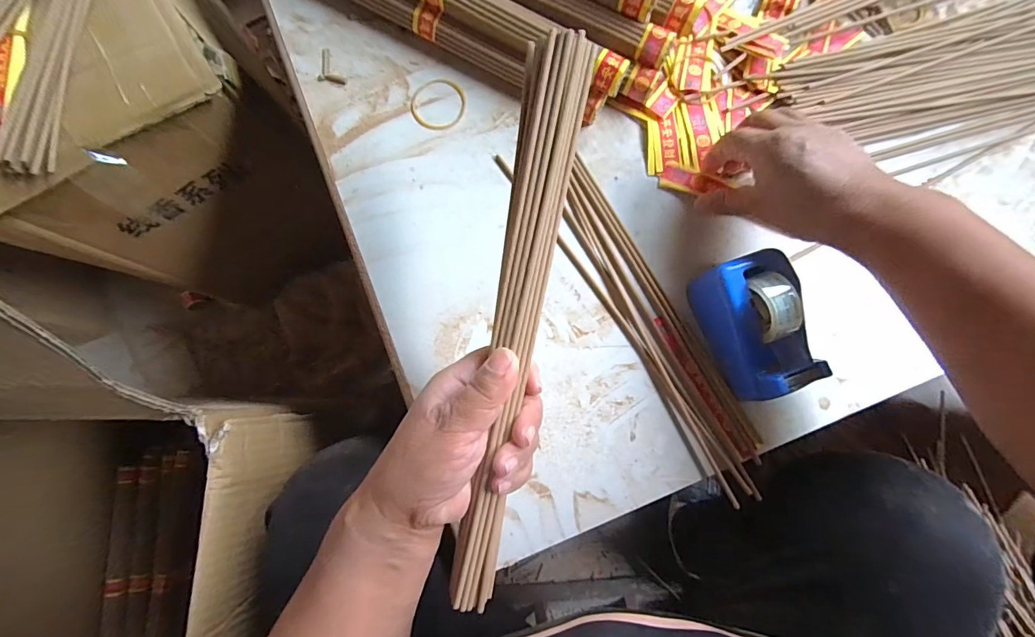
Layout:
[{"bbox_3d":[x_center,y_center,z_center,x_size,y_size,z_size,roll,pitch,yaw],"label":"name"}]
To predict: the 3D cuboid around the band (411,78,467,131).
[{"bbox_3d":[-0.066,-0.179,0.364,0.045,0.004,0.046,-6,82,-2],"label":"band"}]

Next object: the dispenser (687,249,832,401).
[{"bbox_3d":[0.171,0.006,0.309,0.056,0.058,0.099,-17,82,-3],"label":"dispenser"}]

